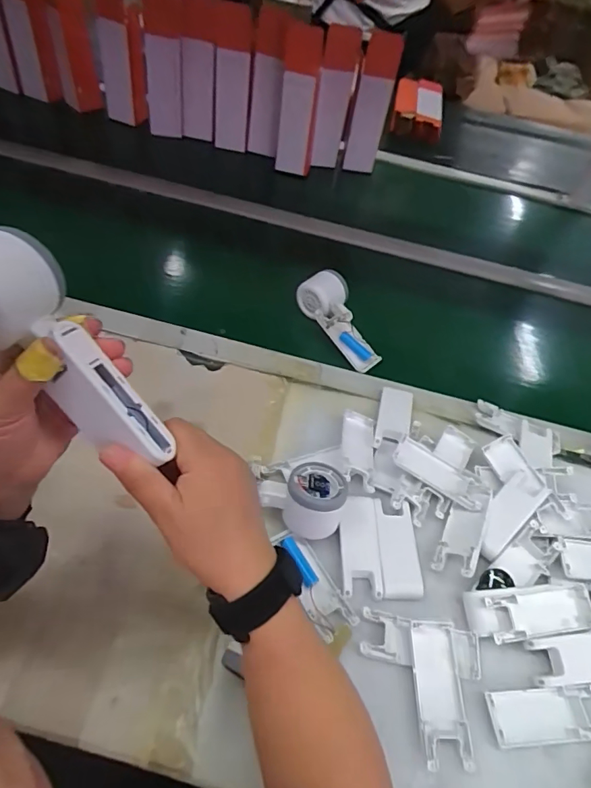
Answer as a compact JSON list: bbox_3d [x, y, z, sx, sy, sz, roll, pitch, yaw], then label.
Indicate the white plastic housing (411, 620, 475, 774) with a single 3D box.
[{"bbox_3d":[0.124,0.252,0.406,0.040,0.017,0.105,4,51,-6],"label":"white plastic housing"}]

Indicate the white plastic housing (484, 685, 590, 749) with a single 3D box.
[{"bbox_3d":[0.217,0.276,0.410,0.105,0.008,0.040,2,51,-8],"label":"white plastic housing"}]

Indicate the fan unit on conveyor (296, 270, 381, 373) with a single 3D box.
[{"bbox_3d":[0.061,-0.097,0.676,0.062,0.057,0.151,-23,75,-23],"label":"fan unit on conveyor"}]

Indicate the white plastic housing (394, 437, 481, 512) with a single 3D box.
[{"bbox_3d":[0.159,0.087,0.532,0.101,0.031,0.042,26,52,12],"label":"white plastic housing"}]

